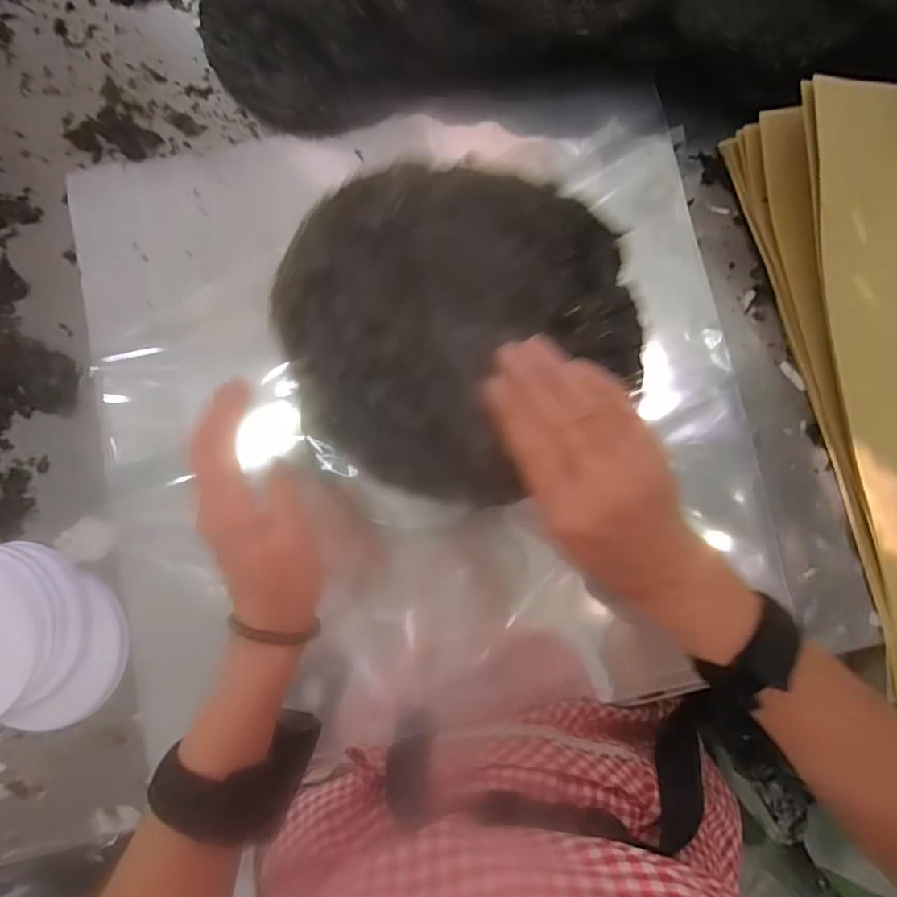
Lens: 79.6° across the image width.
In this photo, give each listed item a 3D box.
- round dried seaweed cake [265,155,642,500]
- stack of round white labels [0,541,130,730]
[{"bbox_3d":[0.013,-0.070,0.289,0.191,0.012,0.190,3,76,-11],"label":"round dried seaweed cake"},{"bbox_3d":[-0.335,0.140,0.405,0.165,0.016,0.128,4,85,0],"label":"stack of round white labels"}]

